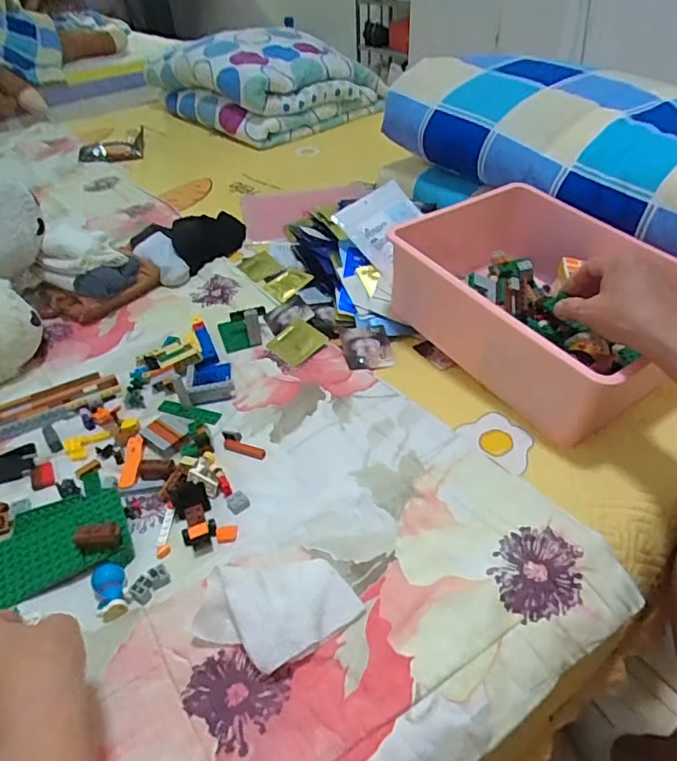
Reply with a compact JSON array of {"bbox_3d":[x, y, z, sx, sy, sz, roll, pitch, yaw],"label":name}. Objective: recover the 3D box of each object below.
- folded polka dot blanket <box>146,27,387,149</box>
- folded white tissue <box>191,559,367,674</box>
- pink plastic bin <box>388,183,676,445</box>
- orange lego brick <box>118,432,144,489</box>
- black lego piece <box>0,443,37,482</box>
[{"bbox_3d":[-0.213,-0.826,1.446,0.402,0.199,0.552,-32,48,-30],"label":"folded polka dot blanket"},{"bbox_3d":[-0.047,0.168,0.399,0.108,0.032,0.083,-28,47,-26],"label":"folded white tissue"},{"bbox_3d":[0.242,-0.103,0.621,0.265,0.130,0.315,-27,47,-25],"label":"pink plastic bin"},{"bbox_3d":[-0.215,0.085,0.551,0.018,0.010,0.071,-6,41,-4],"label":"orange lego brick"},{"bbox_3d":[-0.347,0.089,0.550,0.060,0.006,0.038,-16,43,-14],"label":"black lego piece"}]

